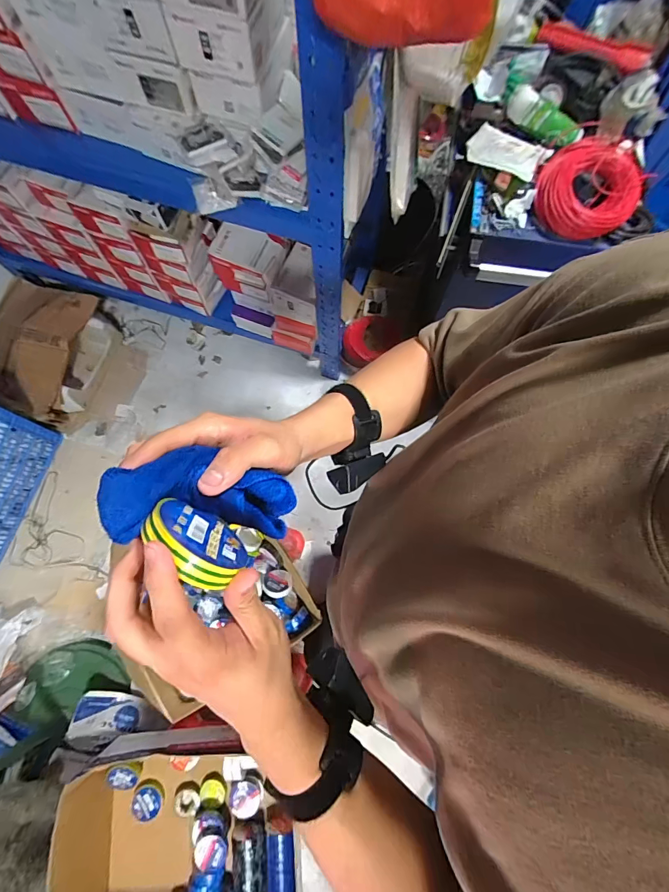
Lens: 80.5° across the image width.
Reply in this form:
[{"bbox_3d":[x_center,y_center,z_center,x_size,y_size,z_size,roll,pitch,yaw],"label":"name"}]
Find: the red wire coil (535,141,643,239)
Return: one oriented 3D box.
[{"bbox_3d":[0.573,-0.585,0.892,0.225,0.049,0.225,-1,88,14],"label":"red wire coil"}]

